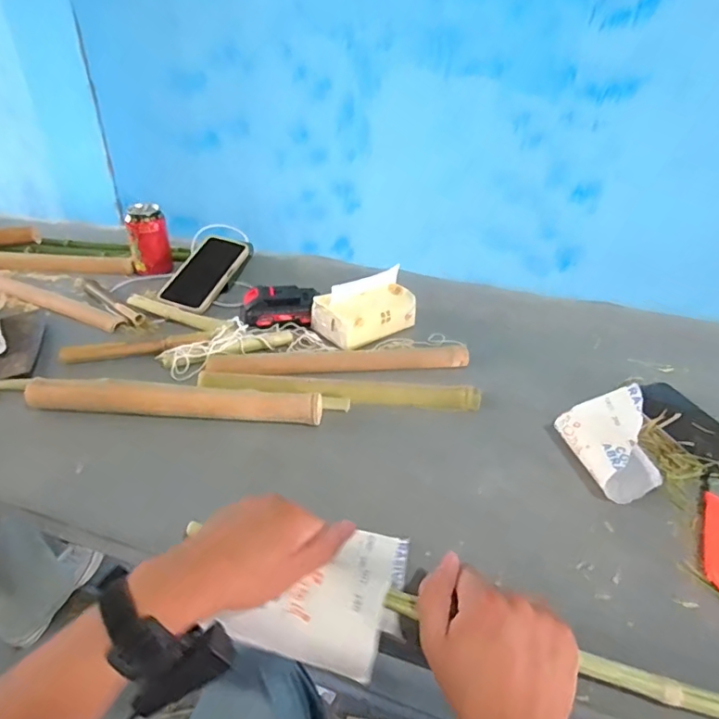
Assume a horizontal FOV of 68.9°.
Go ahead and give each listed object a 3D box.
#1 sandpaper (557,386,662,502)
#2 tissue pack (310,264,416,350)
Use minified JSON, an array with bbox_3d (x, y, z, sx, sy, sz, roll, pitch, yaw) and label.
[{"bbox_3d":[0.260,0.080,0.535,0.072,0.061,0.105,-6,34,-11],"label":"sandpaper"},{"bbox_3d":[0.009,-0.078,0.758,0.143,0.072,0.090,-18,38,-26],"label":"tissue pack"}]

